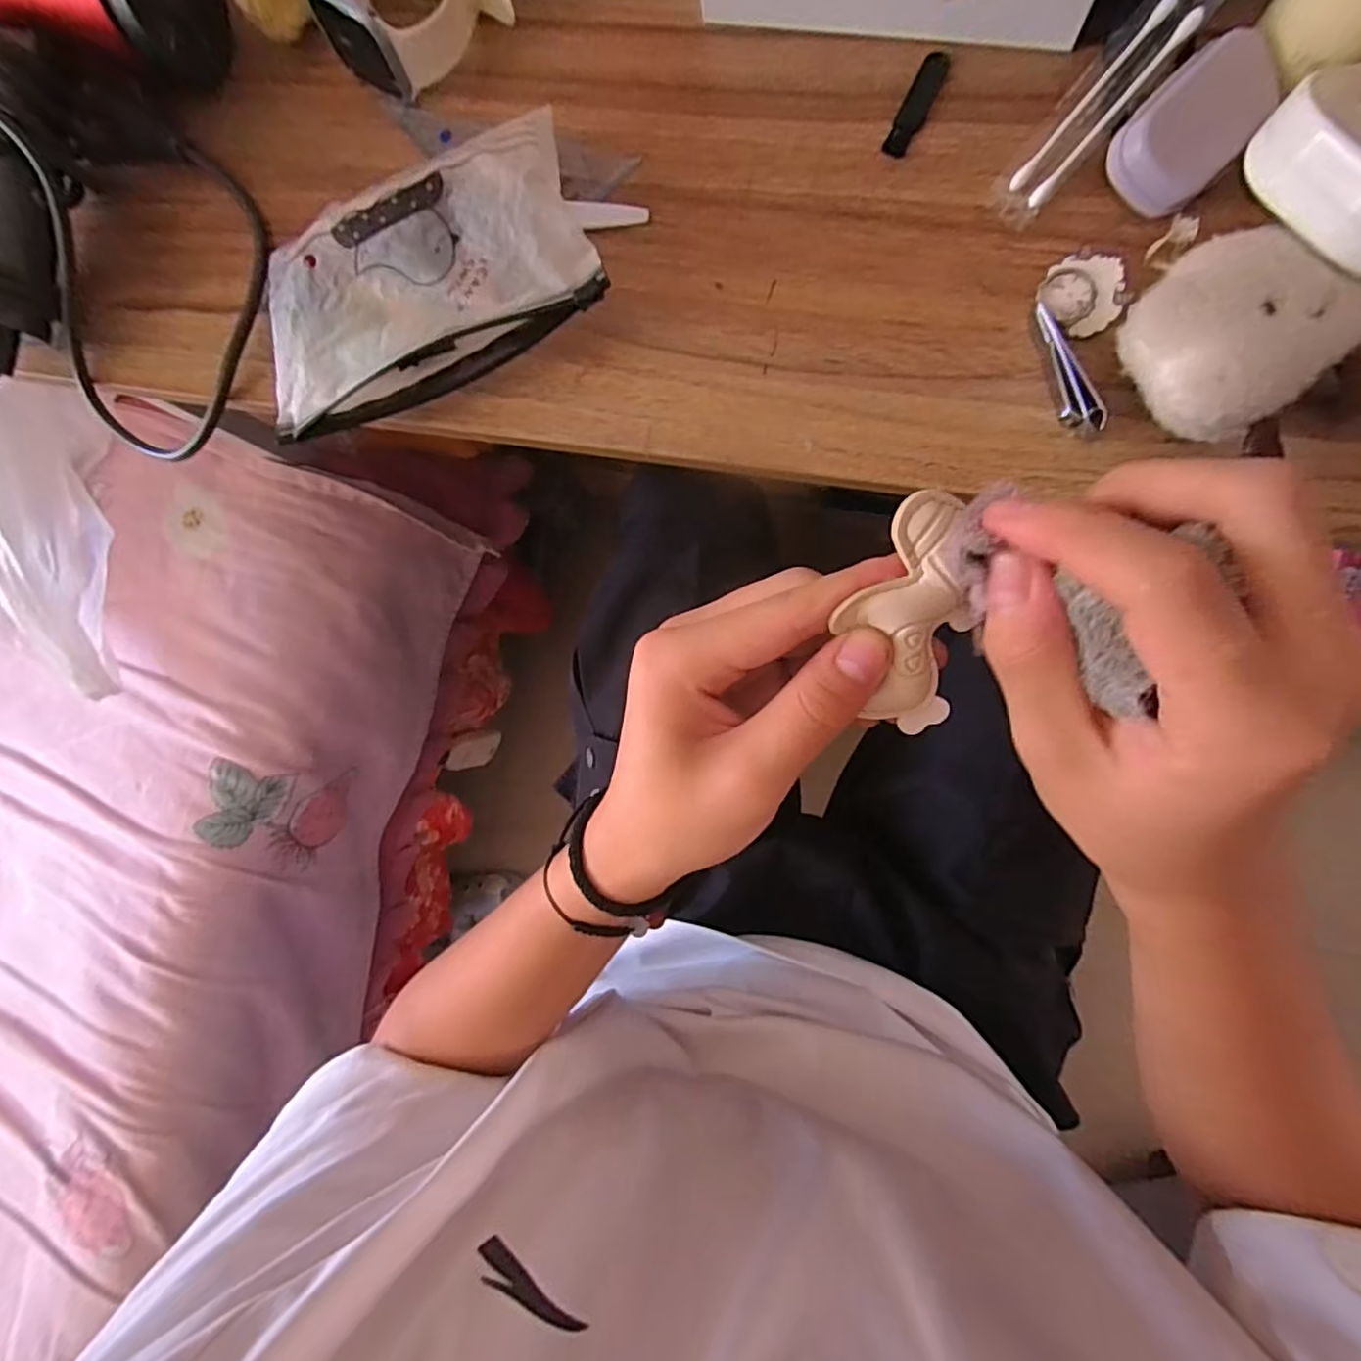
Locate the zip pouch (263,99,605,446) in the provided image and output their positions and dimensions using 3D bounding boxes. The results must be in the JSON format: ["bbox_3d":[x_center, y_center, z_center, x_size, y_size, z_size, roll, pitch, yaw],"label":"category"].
[{"bbox_3d":[-0.120,-0.179,0.296,0.161,0.034,0.087,-19,85,8],"label":"zip pouch"}]

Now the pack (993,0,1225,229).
[{"bbox_3d":[0.167,-0.231,0.256,0.025,0.009,0.093,47,114,7],"label":"pack"}]

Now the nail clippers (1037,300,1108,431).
[{"bbox_3d":[0.155,-0.124,0.260,0.013,0.011,0.052,-25,85,7],"label":"nail clippers"}]

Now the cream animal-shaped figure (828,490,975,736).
[{"bbox_3d":[0.067,-0.017,0.191,0.036,0.009,0.073,0,115,9],"label":"cream animal-shaped figure"}]

